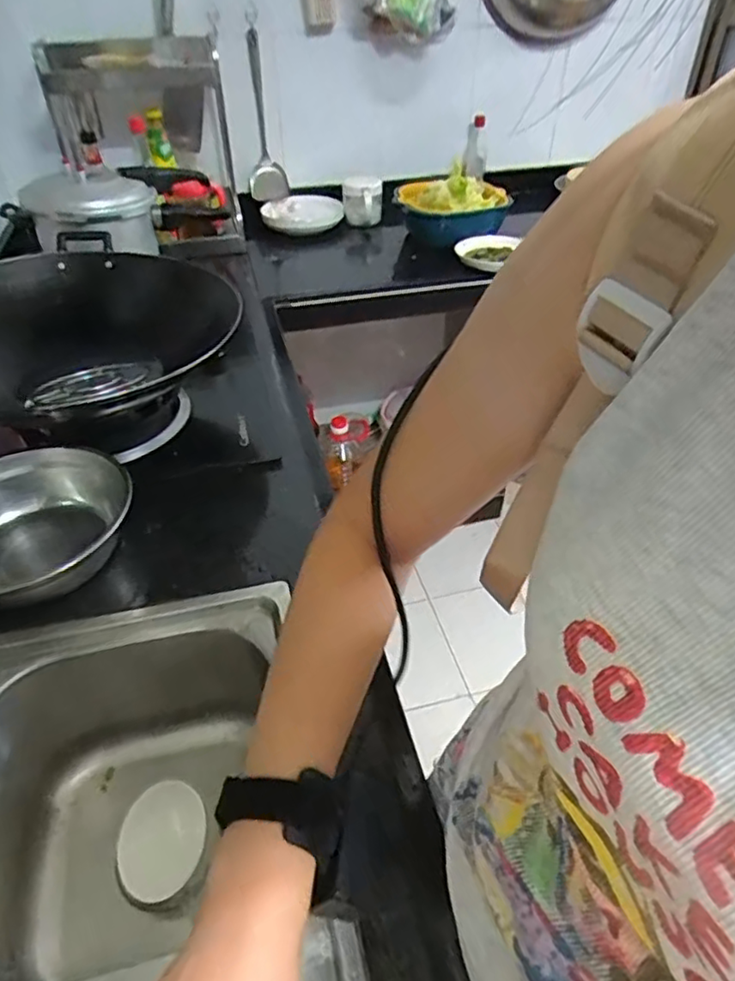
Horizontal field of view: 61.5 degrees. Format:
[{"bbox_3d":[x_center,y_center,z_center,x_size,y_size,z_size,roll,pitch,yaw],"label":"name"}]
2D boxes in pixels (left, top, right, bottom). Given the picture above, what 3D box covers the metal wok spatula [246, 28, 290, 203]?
[{"bbox_3d":[-0.231,-0.818,1.374,0.040,0.323,0.110,12,42,14],"label":"metal wok spatula"}]

